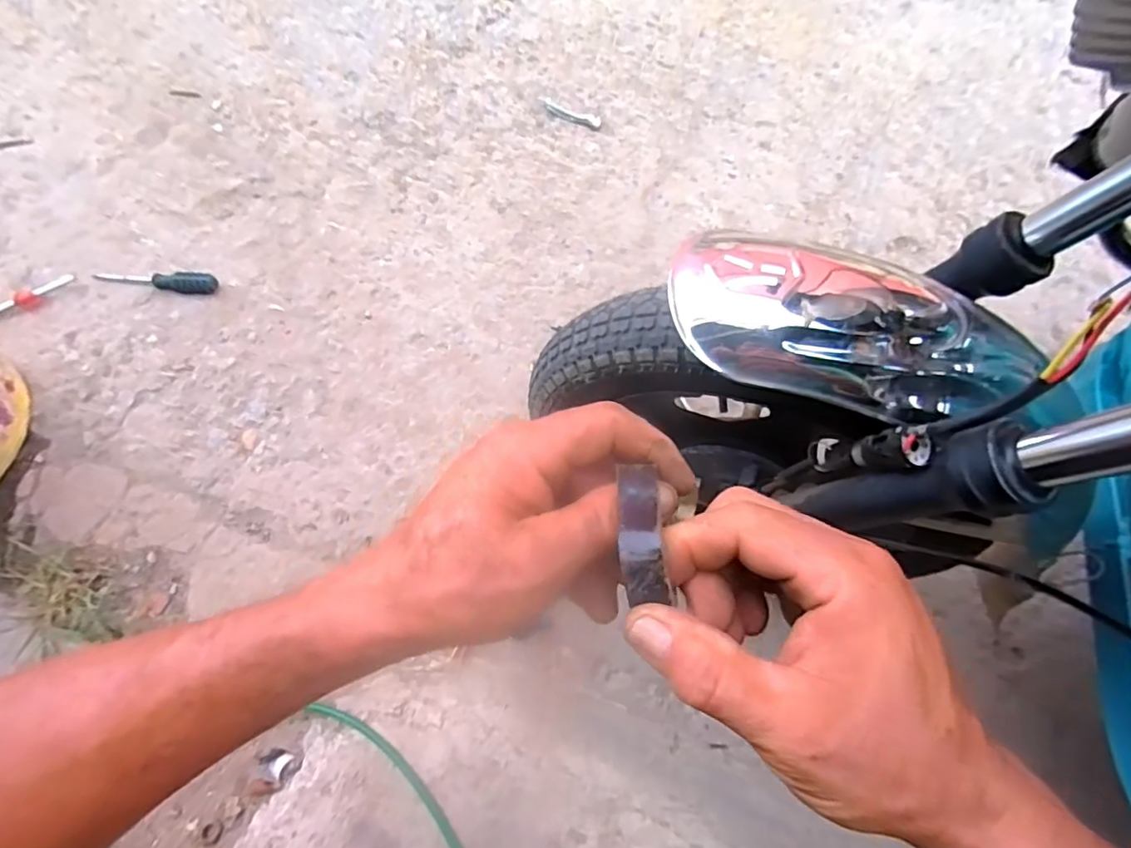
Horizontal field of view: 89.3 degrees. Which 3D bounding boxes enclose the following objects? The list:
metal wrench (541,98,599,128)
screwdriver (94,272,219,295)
[{"bbox_3d":[0.007,-0.588,1.083,0.128,0.005,0.035,27,68,8],"label":"metal wrench"},{"bbox_3d":[-0.632,-0.224,0.885,0.180,0.025,0.025,5,66,-1],"label":"screwdriver"}]

